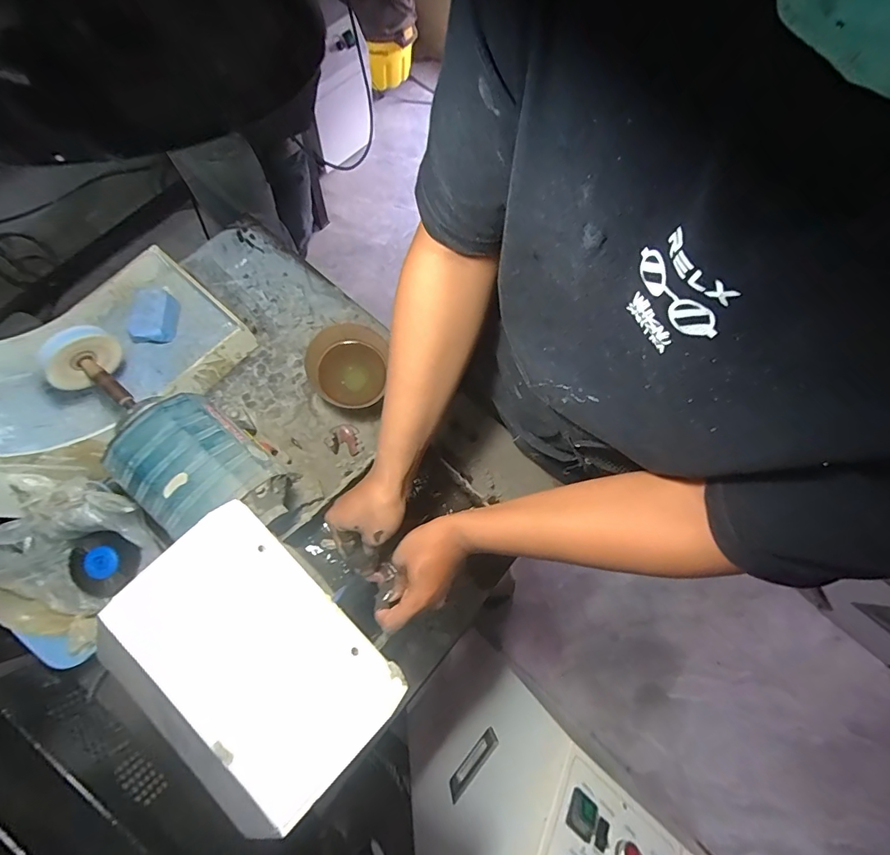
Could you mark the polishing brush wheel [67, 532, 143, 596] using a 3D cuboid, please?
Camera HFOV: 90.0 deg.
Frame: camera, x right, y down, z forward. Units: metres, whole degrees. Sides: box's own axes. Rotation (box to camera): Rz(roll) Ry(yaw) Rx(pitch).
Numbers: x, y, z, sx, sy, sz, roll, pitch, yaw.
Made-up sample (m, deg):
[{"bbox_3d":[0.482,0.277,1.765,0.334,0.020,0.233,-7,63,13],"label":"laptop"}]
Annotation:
[{"bbox_3d":[-0.439,0.170,0.563,0.074,0.020,0.074,-1,97,-7],"label":"polishing brush wheel"}]

